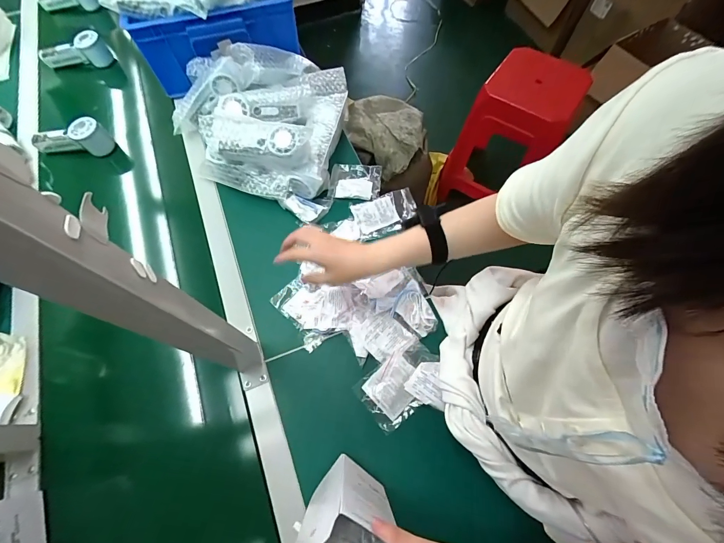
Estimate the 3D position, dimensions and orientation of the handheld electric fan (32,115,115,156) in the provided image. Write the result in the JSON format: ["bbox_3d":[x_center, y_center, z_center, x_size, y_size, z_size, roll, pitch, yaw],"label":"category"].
[{"bbox_3d":[-0.614,-0.285,0.711,0.157,0.066,0.048,4,65,1],"label":"handheld electric fan"}]

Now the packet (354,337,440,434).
[{"bbox_3d":[0.062,0.171,0.523,0.132,0.016,0.086,-38,80,-12],"label":"packet"}]

